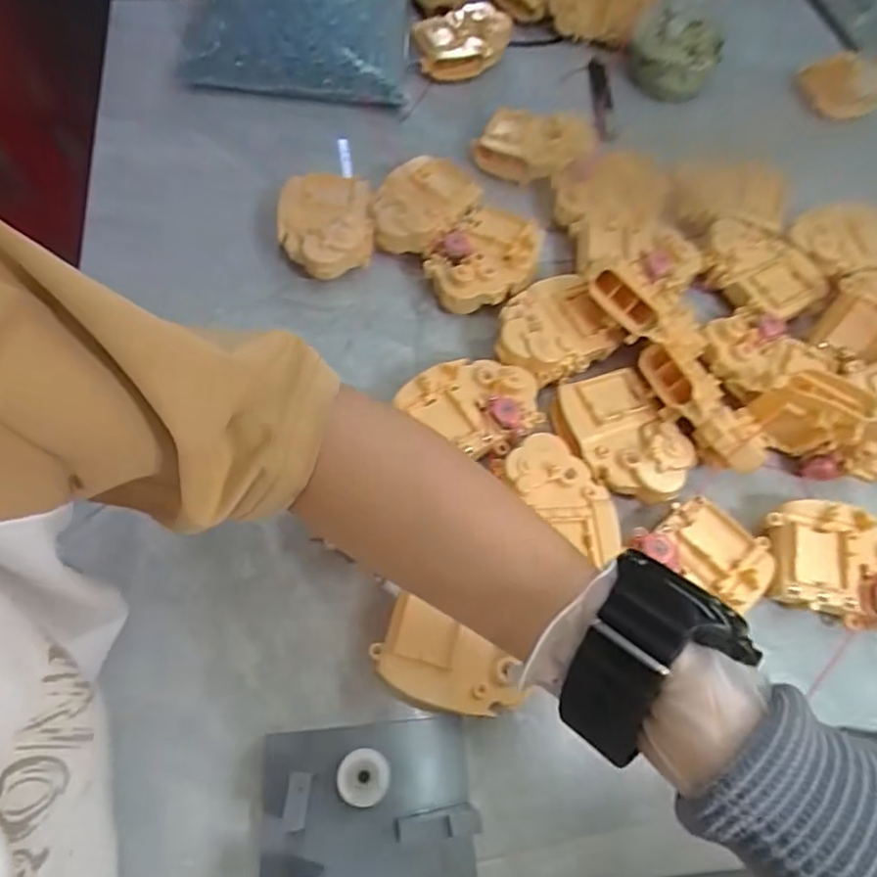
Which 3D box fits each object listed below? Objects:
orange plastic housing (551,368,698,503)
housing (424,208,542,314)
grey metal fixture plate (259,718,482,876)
[{"bbox_3d":[0.122,-0.003,0.414,0.071,0.020,0.095,-16,63,-12],"label":"orange plastic housing"},{"bbox_3d":[0.035,-0.142,0.491,0.077,0.036,0.100,38,65,14],"label":"housing"},{"bbox_3d":[-0.033,0.211,0.290,0.109,0.053,0.137,-1,63,-6],"label":"grey metal fixture plate"}]

